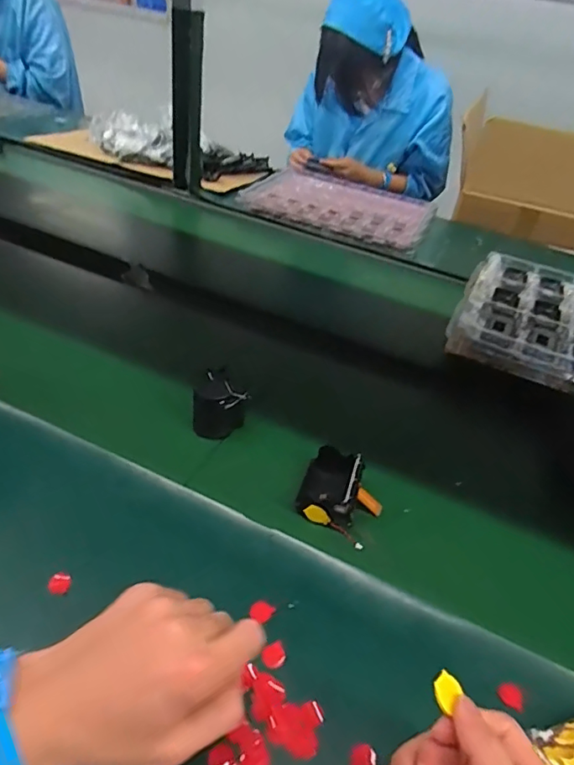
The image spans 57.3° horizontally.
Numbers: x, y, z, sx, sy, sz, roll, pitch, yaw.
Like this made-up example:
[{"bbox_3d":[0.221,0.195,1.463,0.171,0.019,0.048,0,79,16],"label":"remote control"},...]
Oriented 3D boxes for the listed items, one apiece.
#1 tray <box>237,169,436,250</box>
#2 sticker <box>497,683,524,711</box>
[{"bbox_3d":[0.121,-0.393,1.136,0.369,0.028,0.310,20,39,13],"label":"tray"},{"bbox_3d":[0.159,0.222,0.373,0.017,0.004,0.017,11,38,9],"label":"sticker"}]

